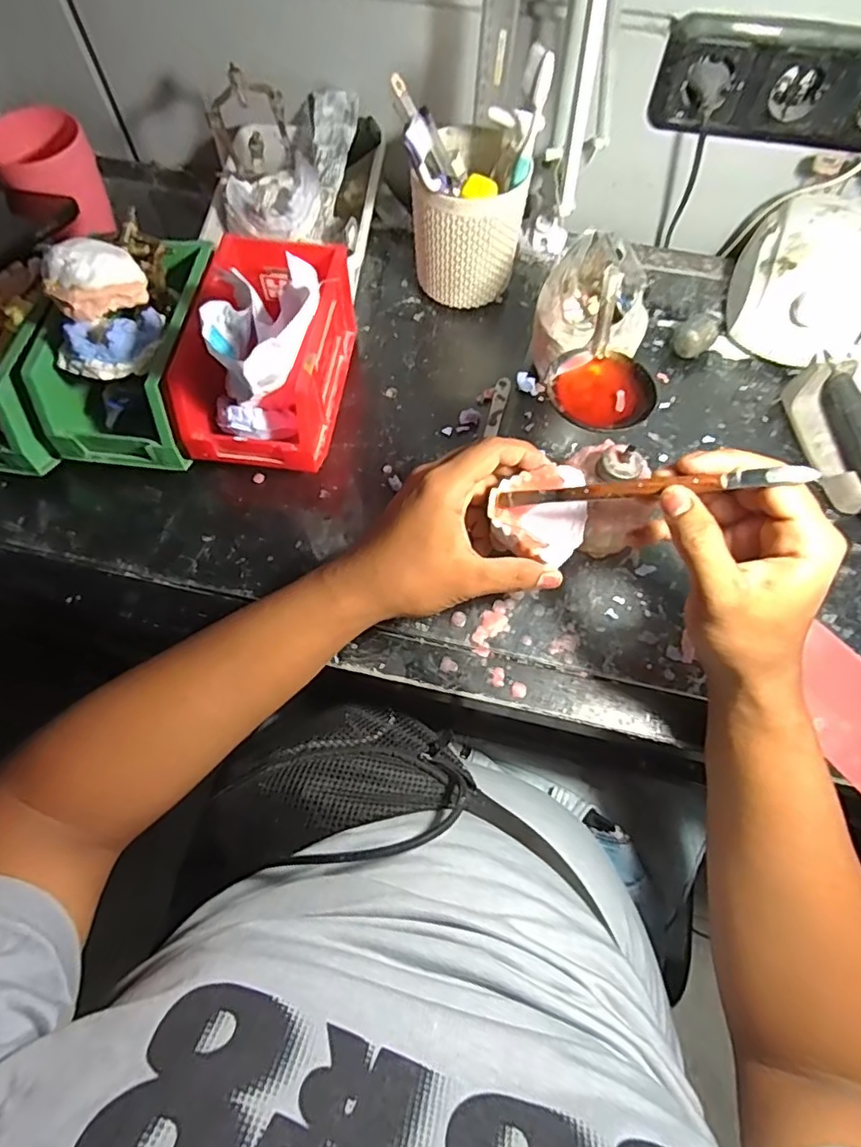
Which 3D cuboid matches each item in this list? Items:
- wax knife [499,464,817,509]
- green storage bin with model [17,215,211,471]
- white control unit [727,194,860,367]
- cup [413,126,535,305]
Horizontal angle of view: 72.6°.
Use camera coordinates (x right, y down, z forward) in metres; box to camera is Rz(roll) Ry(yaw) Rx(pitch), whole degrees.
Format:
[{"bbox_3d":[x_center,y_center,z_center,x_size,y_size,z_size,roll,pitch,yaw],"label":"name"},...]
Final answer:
[{"bbox_3d":[0.119,-0.050,0.340,0.175,0.010,0.012,-1,62,31],"label":"wax knife"},{"bbox_3d":[-0.231,-0.179,0.445,0.103,0.133,0.165,7,66,3],"label":"green storage bin with model"},{"bbox_3d":[0.331,-0.252,0.516,0.106,0.082,0.134,14,67,6],"label":"white control unit"},{"bbox_3d":[0.035,-0.310,0.523,0.091,0.109,0.100,9,66,3],"label":"cup"}]

